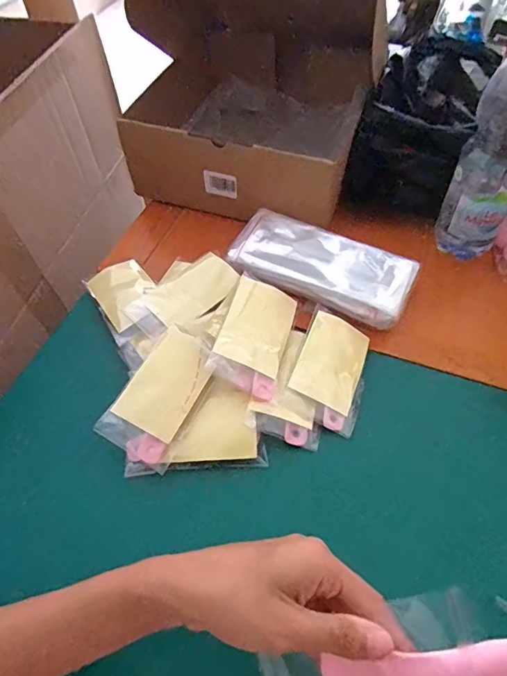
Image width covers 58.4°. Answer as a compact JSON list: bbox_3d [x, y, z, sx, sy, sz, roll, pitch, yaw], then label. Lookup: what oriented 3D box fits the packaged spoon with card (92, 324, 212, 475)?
[{"bbox_3d":[-0.078,0.046,0.397,0.066,0.014,0.113,24,59,15],"label":"packaged spoon with card"}]

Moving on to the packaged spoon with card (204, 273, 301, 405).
[{"bbox_3d":[0.002,-0.005,0.421,0.065,0.008,0.117,25,56,-10],"label":"packaged spoon with card"}]

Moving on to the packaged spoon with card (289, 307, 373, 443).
[{"bbox_3d":[0.075,0.028,0.432,0.070,0.006,0.114,27,57,-3],"label":"packaged spoon with card"}]

